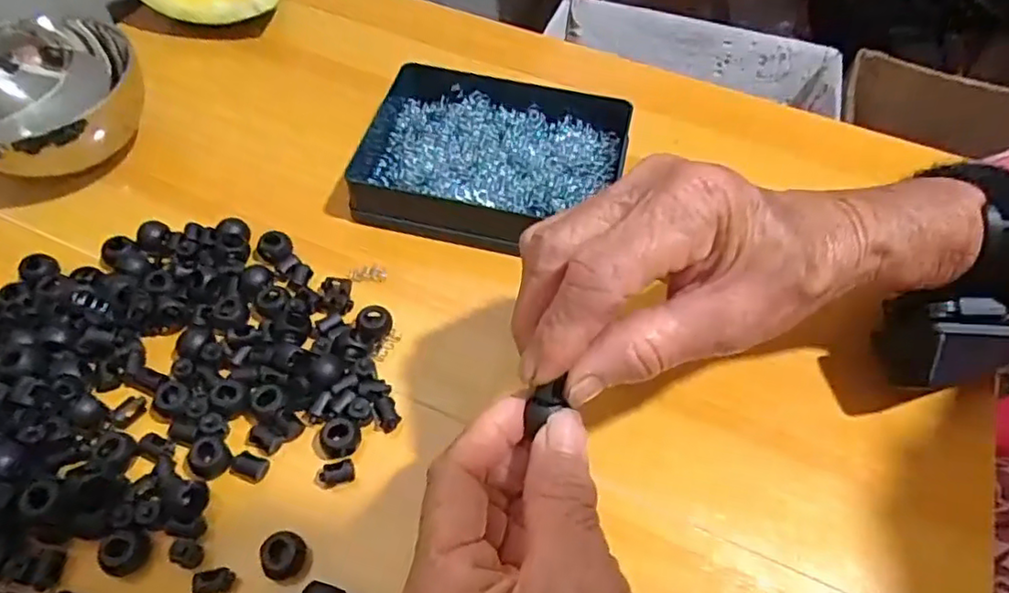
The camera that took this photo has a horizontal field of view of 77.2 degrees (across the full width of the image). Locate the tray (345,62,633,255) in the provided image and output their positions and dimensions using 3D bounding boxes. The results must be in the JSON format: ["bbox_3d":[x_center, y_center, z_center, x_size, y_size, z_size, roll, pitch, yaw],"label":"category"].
[{"bbox_3d":[-0.010,-0.081,0.372,0.149,0.030,0.110,13,57,6],"label":"tray"}]

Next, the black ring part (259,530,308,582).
[{"bbox_3d":[-0.088,0.106,0.256,0.017,0.015,0.018,1,56,-1],"label":"black ring part"}]

